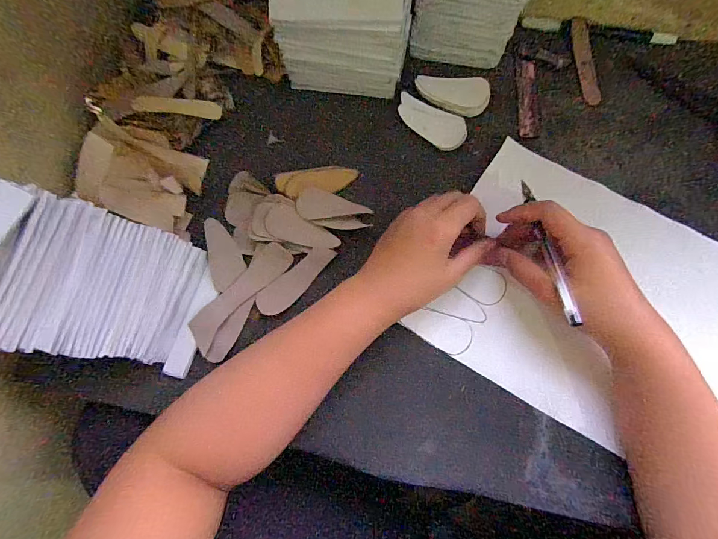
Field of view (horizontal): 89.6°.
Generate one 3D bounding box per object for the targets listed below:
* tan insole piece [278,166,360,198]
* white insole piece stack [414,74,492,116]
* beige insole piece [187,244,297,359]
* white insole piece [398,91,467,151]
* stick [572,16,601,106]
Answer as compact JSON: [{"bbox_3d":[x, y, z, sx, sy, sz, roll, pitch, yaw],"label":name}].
[{"bbox_3d":[-0.040,-0.086,0.351,0.077,0.011,0.029,-12,80,2],"label":"tan insole piece"},{"bbox_3d":[0.092,-0.171,0.356,0.070,0.012,0.032,4,81,4],"label":"white insole piece stack"},{"bbox_3d":[-0.111,0.023,0.335,0.032,0.006,0.116,42,86,9],"label":"beige insole piece"},{"bbox_3d":[0.070,-0.143,0.351,0.071,0.013,0.031,30,84,8],"label":"white insole piece"},{"bbox_3d":[0.227,-0.206,0.360,0.018,0.006,0.086,-8,86,1],"label":"stick"}]

